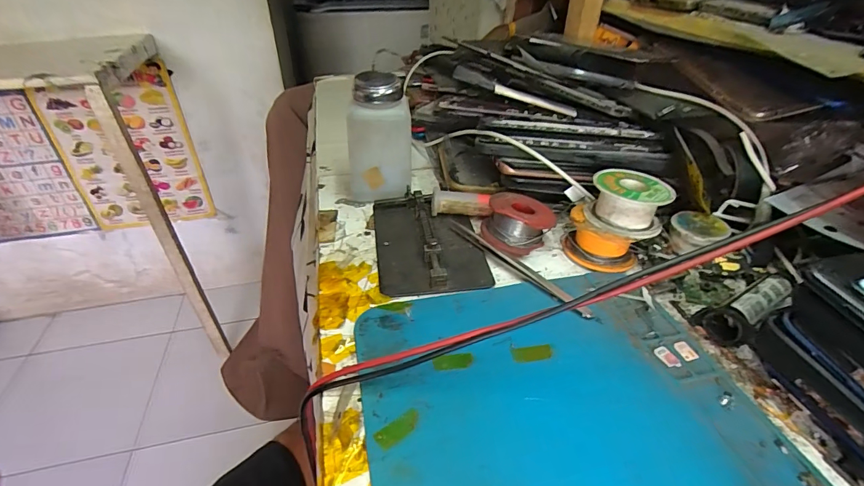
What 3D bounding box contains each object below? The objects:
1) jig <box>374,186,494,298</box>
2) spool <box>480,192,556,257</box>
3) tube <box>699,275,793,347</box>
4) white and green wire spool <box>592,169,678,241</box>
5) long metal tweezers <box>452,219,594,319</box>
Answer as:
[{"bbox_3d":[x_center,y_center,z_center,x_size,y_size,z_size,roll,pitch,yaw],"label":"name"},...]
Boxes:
[{"bbox_3d":[-0.003,-0.006,0.323,0.078,0.014,0.117,-4,37,-7],"label":"jig"},{"bbox_3d":[0.067,-0.015,0.321,0.045,0.032,0.043,1,37,-1],"label":"spool"},{"bbox_3d":[0.196,0.041,0.260,0.067,0.022,0.023,-23,43,-29],"label":"tube"},{"bbox_3d":[0.142,-0.027,0.302,0.050,0.037,0.050,1,37,-1],"label":"white and green wire spool"},{"bbox_3d":[0.060,0.014,0.302,0.012,0.006,0.127,-26,45,-32],"label":"long metal tweezers"}]

